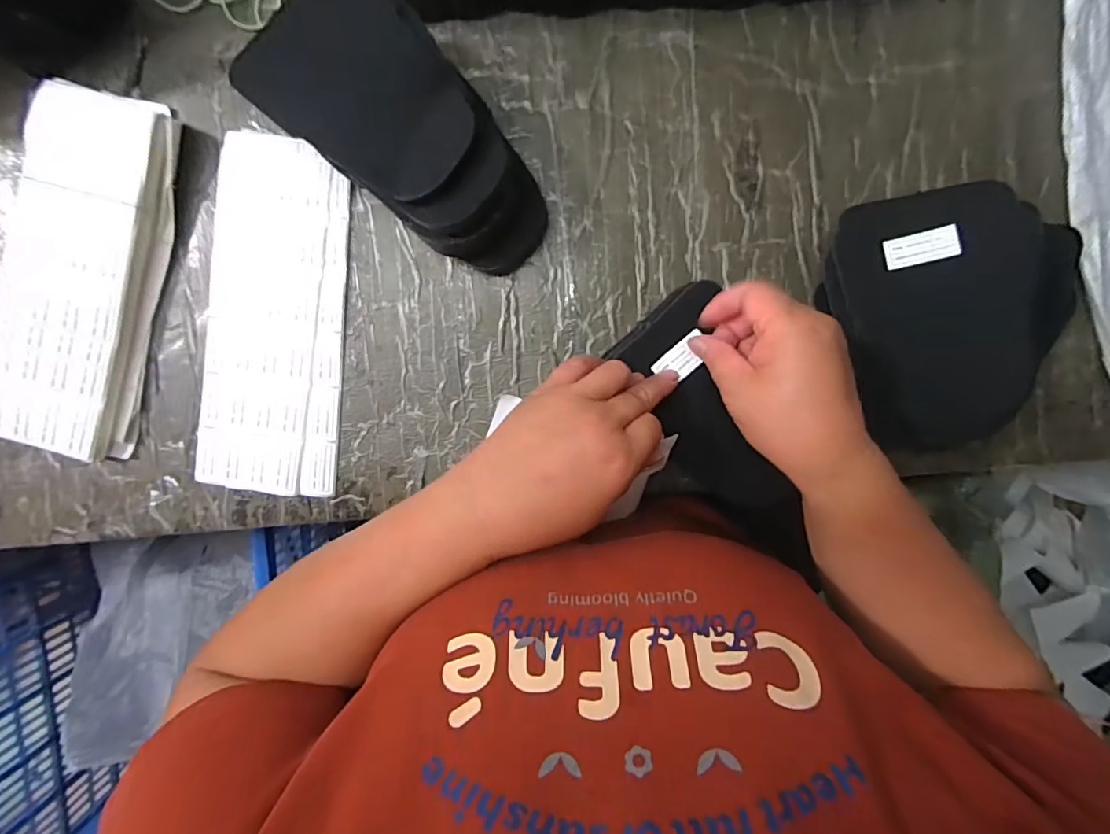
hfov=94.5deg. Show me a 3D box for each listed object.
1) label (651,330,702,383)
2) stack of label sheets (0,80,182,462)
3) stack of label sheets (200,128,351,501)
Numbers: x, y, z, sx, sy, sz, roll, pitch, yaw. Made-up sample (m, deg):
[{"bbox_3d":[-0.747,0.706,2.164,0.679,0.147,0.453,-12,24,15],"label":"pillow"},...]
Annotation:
[{"bbox_3d":[0.086,-0.038,0.345,0.038,0.005,0.021,-41,91,14],"label":"label"},{"bbox_3d":[-0.356,-0.105,0.377,0.114,0.026,0.259,14,95,-1],"label":"stack of label sheets"},{"bbox_3d":[-0.216,-0.074,0.392,0.102,0.008,0.263,5,95,-1],"label":"stack of label sheets"}]

